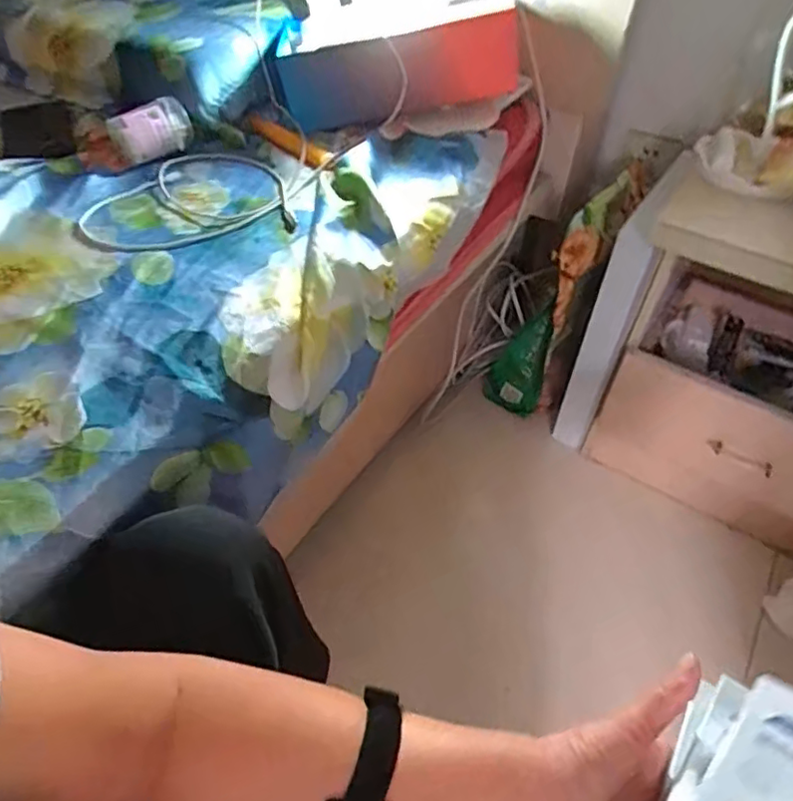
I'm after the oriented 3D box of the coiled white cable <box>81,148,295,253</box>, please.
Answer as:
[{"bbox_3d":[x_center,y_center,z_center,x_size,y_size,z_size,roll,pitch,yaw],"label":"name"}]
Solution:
[{"bbox_3d":[-0.231,-0.219,0.647,0.208,0.017,0.181,-16,50,-16],"label":"coiled white cable"}]

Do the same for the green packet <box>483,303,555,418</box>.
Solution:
[{"bbox_3d":[0.205,-0.067,0.985,0.090,0.207,0.050,22,51,17],"label":"green packet"}]

